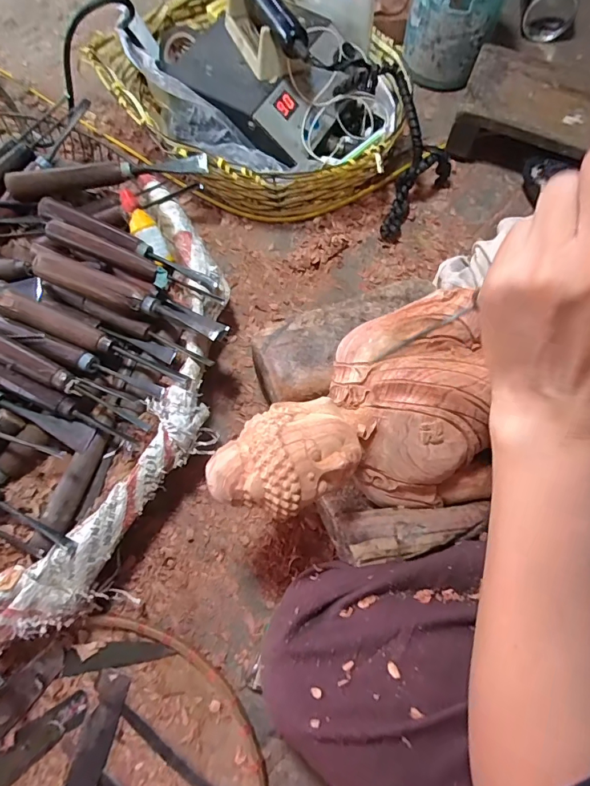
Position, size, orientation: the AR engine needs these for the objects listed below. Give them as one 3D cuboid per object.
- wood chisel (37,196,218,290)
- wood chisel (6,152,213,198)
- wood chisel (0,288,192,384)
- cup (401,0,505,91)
[{"bbox_3d":[-0.154,-0.137,0.406,0.182,0.023,0.022,24,72,7],"label":"wood chisel"},{"bbox_3d":[-0.180,-0.213,0.429,0.188,0.023,0.018,-9,71,-4],"label":"wood chisel"},{"bbox_3d":[-0.171,-0.046,0.377,0.179,0.021,0.021,22,72,7],"label":"wood chisel"},{"bbox_3d":[0.192,-0.466,0.537,0.105,0.125,0.104,0,73,-1],"label":"cup"}]

